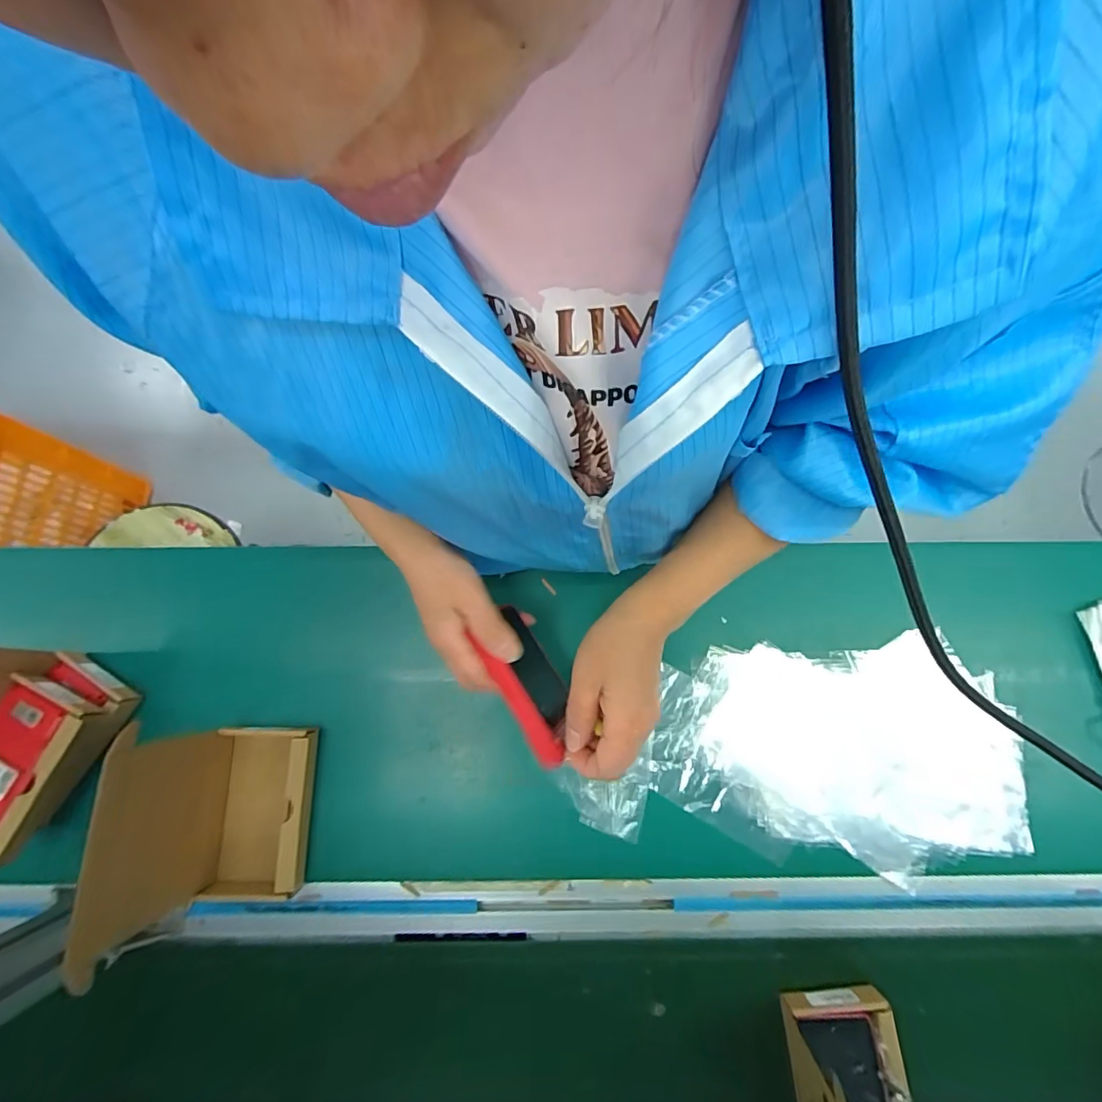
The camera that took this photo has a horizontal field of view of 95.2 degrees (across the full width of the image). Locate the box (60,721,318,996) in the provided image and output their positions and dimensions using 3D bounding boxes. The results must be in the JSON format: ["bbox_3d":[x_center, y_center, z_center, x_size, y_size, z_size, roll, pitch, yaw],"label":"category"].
[{"bbox_3d":[-0.257,0.212,0.387,0.089,0.122,0.135,0,77,-1],"label":"box"}]

